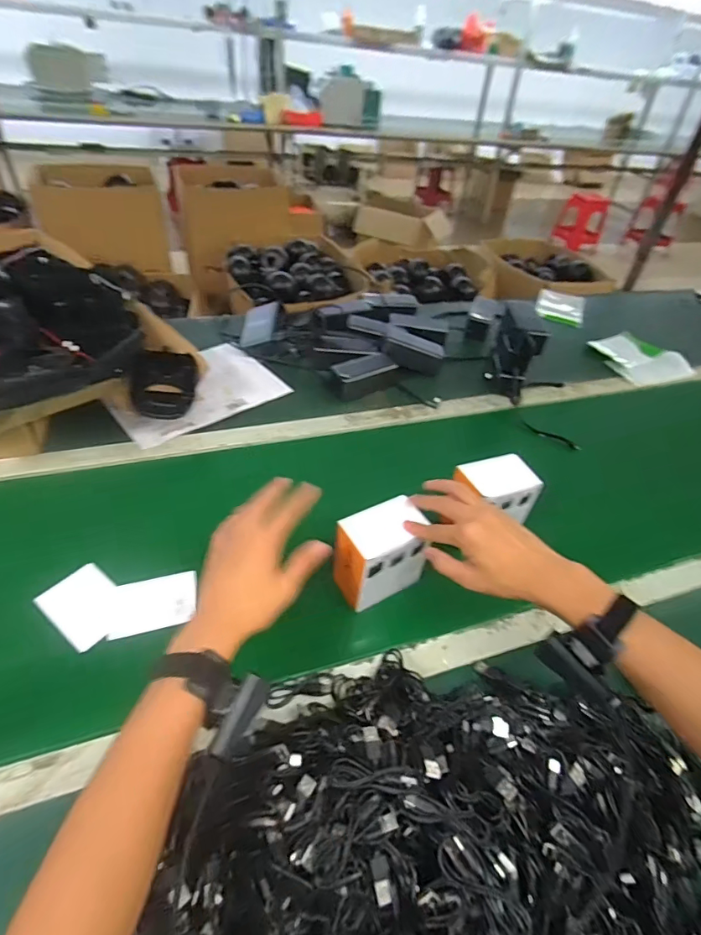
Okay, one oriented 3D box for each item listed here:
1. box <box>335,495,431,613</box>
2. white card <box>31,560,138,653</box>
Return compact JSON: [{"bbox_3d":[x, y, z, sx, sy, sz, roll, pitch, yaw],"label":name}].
[{"bbox_3d":[0.037,0.105,0.580,0.107,0.100,0.071,-19,49,-25],"label":"box"},{"bbox_3d":[-0.313,0.163,0.559,0.097,0.006,0.074,36,39,19],"label":"white card"}]

